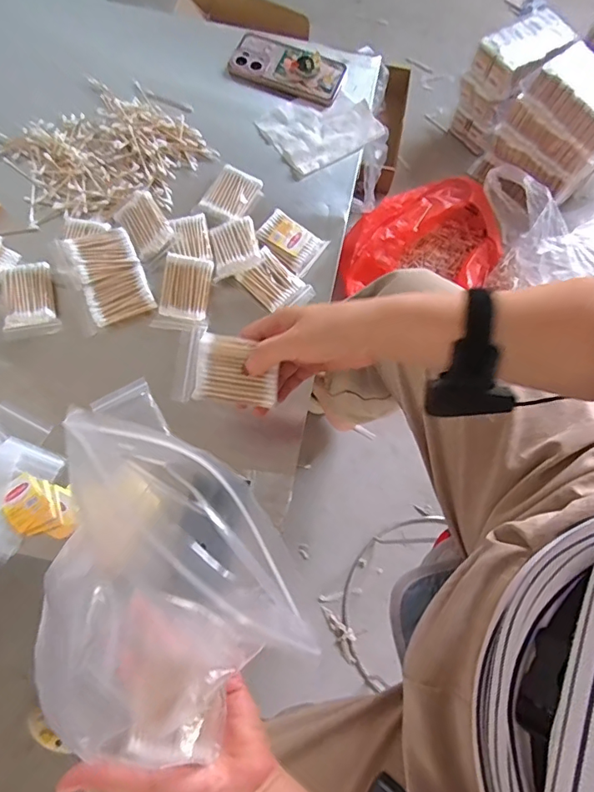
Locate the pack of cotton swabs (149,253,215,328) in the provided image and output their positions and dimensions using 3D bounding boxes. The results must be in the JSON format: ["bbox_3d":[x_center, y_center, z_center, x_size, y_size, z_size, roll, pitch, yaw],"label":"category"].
[{"bbox_3d":[-0.134,-0.122,0.581,0.057,0.013,0.088,14,90,-2],"label":"pack of cotton swabs"}]

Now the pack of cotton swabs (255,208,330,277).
[{"bbox_3d":[-0.011,-0.196,0.628,0.080,0.025,0.056,36,75,9],"label":"pack of cotton swabs"}]

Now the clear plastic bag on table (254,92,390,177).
[{"bbox_3d":[0.034,-0.375,0.689,0.153,0.015,0.109,-33,77,-11],"label":"clear plastic bag on table"}]

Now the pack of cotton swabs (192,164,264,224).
[{"bbox_3d":[-0.086,-0.256,0.634,0.060,0.022,0.083,29,74,7],"label":"pack of cotton swabs"}]

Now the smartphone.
[{"bbox_3d":[-0.013,-0.477,0.709,0.159,0.015,0.088,20,73,4],"label":"smartphone"}]

